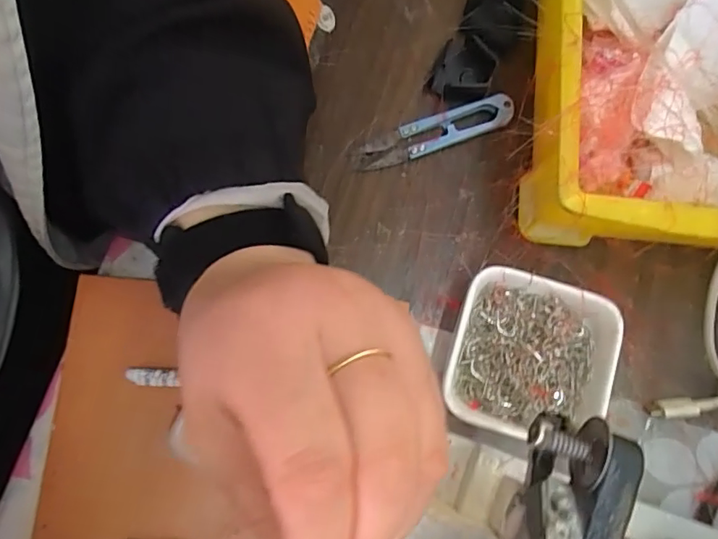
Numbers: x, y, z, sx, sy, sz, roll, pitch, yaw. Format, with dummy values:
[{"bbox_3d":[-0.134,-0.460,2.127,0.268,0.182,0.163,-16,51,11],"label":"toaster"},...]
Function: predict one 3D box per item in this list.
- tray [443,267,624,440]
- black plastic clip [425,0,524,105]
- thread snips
[{"bbox_3d":[0.091,0.047,0.286,0.080,0.032,0.081,15,78,2],"label":"tray"},{"bbox_3d":[0.073,-0.137,0.327,0.036,0.024,0.074,28,79,5],"label":"black plastic clip"},{"bbox_3d":[0.046,-0.083,0.323,0.099,0.008,0.021,-21,79,-5],"label":"thread snips"}]

